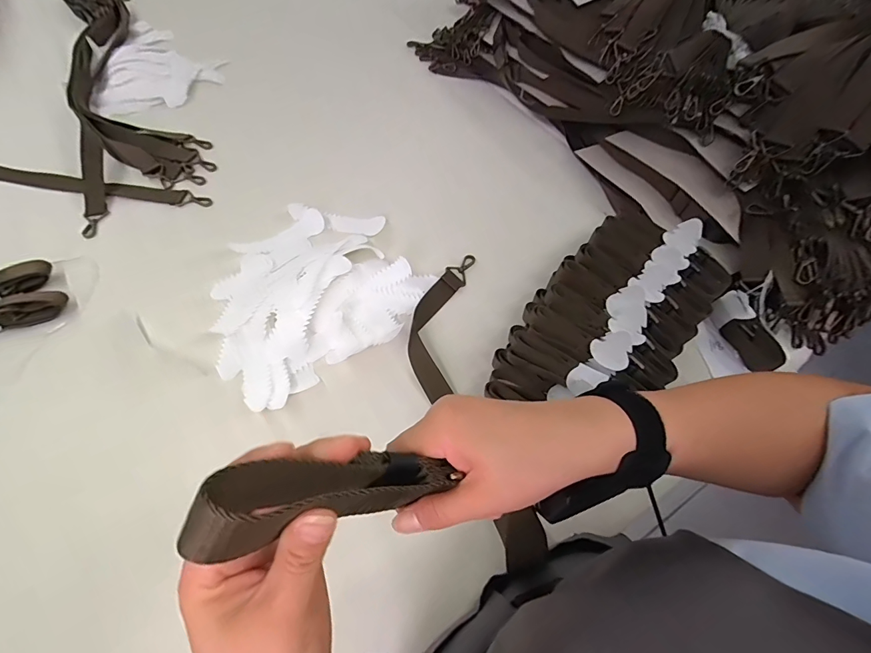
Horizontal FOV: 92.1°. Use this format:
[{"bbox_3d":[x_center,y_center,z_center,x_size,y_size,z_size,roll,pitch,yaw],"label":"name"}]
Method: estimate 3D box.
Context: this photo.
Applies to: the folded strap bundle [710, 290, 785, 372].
[{"bbox_3d":[0.459,0.009,0.621,0.043,0.048,0.124,-17,60,-11],"label":"folded strap bundle"}]

